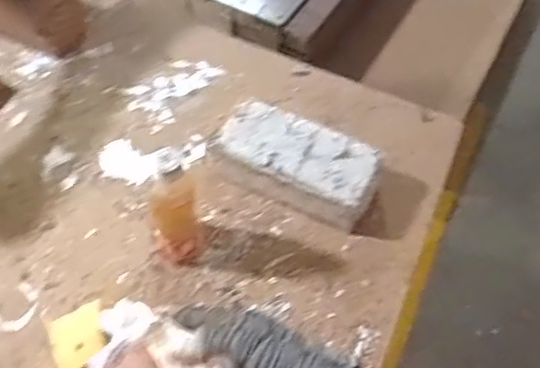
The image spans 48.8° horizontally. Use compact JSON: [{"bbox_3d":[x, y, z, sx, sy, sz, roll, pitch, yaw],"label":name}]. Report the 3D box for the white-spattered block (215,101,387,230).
[{"bbox_3d":[0.035,-0.024,0.765,0.205,0.068,0.098,21,56,13],"label":"white-spattered block"}]

